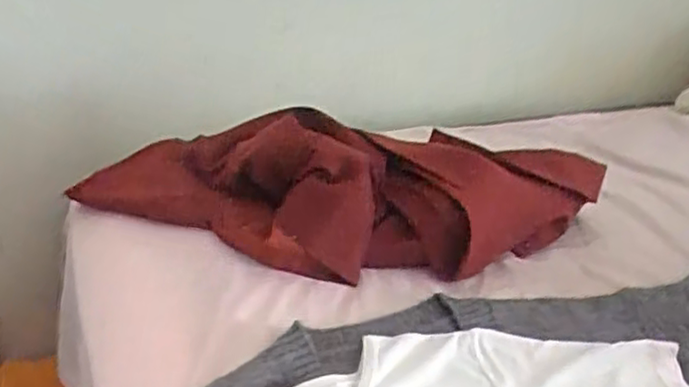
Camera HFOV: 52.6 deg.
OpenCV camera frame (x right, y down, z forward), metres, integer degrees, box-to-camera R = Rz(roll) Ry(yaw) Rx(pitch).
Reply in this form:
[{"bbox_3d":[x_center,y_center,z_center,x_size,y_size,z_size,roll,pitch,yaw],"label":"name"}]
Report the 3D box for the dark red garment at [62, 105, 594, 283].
[{"bbox_3d":[0.002,-0.012,0.744,0.594,0.103,0.186,6,31,-1],"label":"dark red garment"}]

